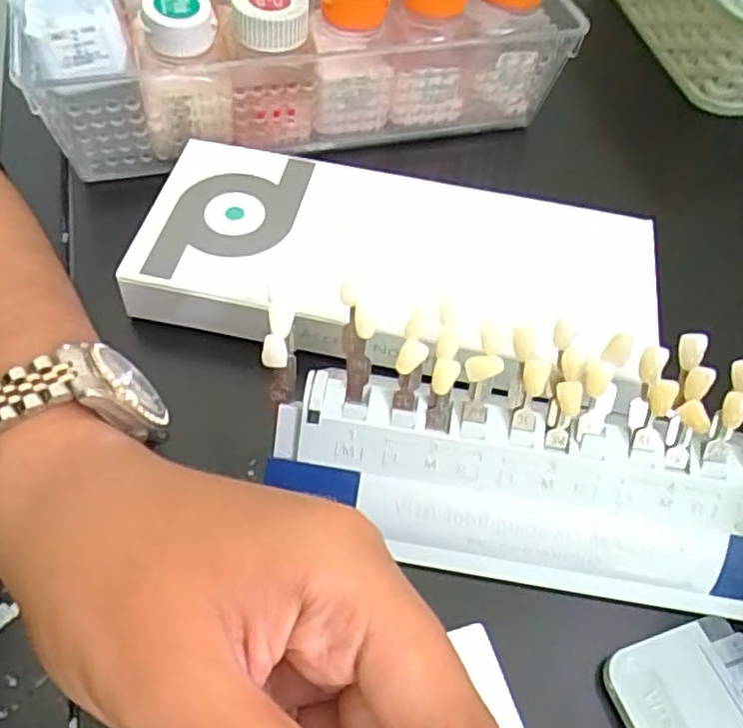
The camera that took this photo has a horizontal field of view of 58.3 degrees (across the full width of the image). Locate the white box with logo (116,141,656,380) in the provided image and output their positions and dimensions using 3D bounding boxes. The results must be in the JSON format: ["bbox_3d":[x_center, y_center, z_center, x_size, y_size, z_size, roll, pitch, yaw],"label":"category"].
[{"bbox_3d":[0.016,-0.043,0.286,0.216,0.028,0.087,8,55,1],"label":"white box with logo"}]

